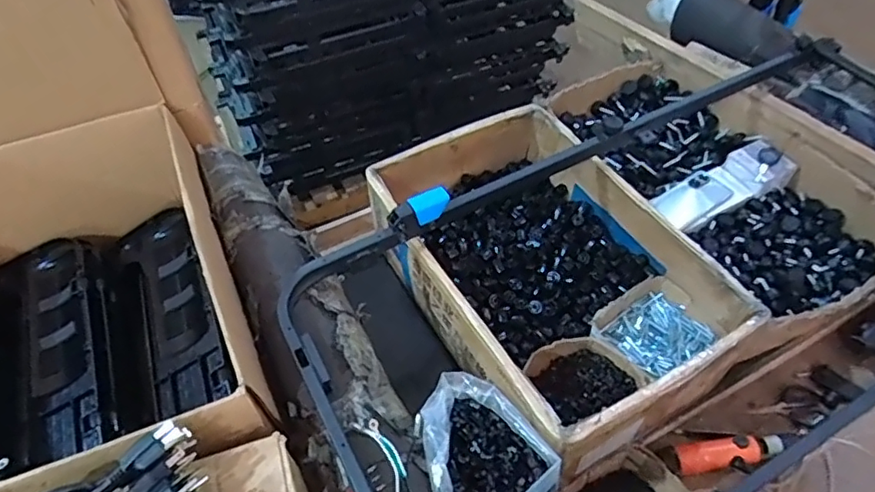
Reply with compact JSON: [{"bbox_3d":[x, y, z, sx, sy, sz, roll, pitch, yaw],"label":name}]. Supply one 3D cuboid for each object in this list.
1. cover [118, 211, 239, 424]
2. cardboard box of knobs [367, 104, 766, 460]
[{"bbox_3d":[-0.408,0.093,0.899,0.136,0.072,0.398,-23,54,-16],"label":"cover"},{"bbox_3d":[0.158,0.027,0.887,0.364,0.141,0.533,-22,54,-15],"label":"cardboard box of knobs"}]

